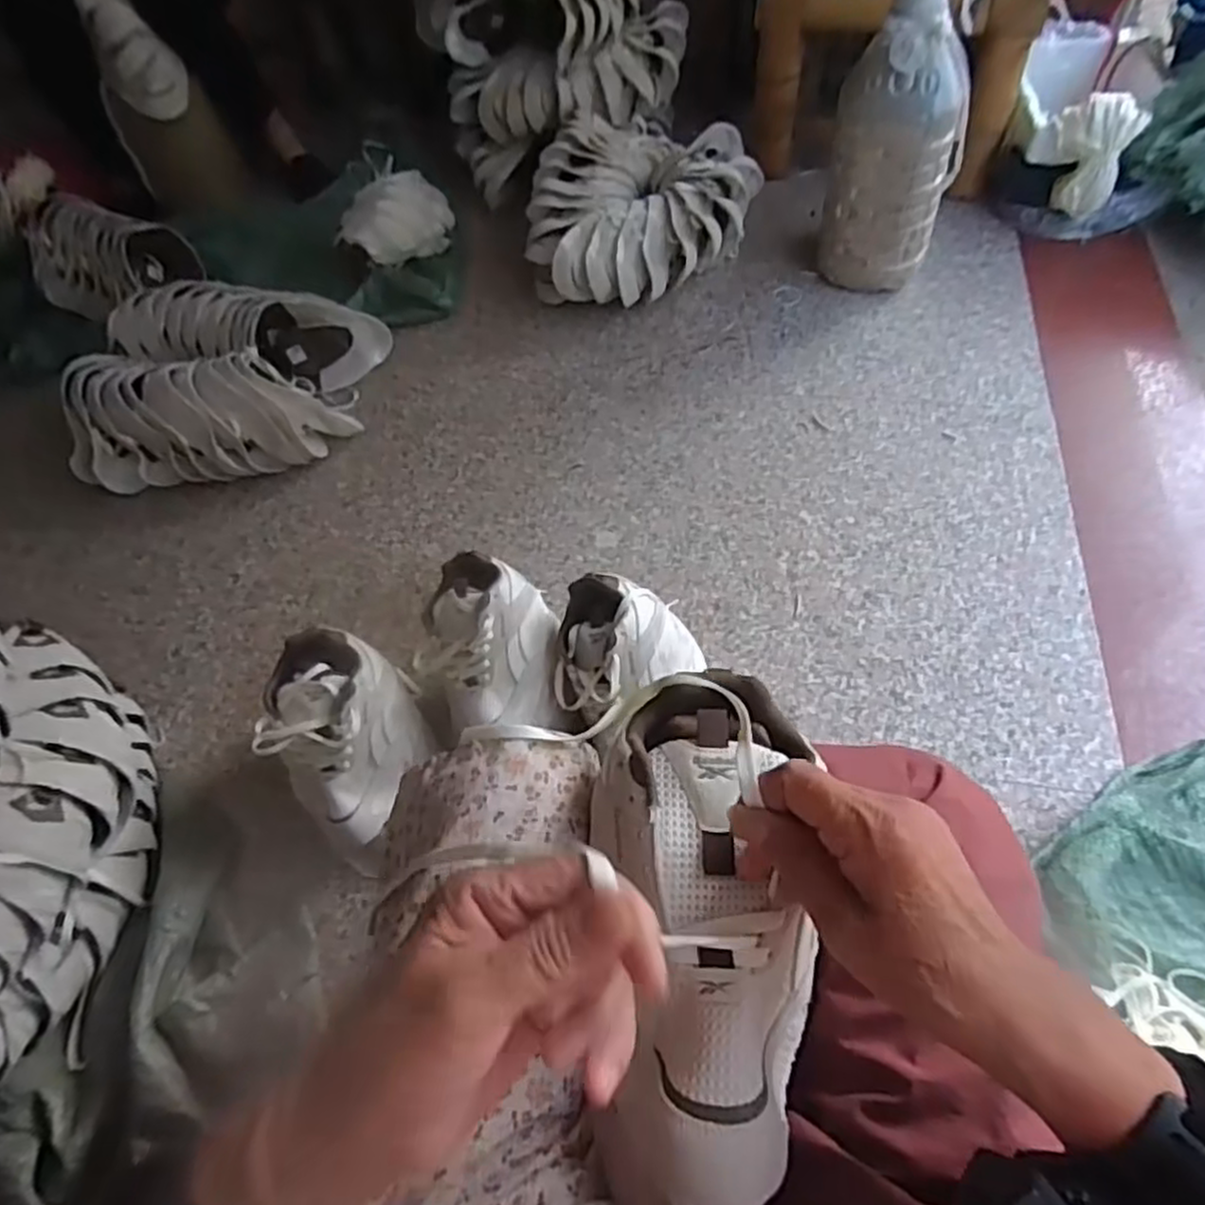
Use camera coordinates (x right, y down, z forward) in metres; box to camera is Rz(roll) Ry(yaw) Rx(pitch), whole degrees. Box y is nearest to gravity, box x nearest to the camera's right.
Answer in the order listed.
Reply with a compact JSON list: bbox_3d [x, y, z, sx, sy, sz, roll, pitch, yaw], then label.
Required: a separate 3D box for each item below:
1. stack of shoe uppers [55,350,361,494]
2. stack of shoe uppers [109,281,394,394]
[{"bbox_3d":[-0.616,-0.291,1.132,0.421,0.119,0.220,3,56,8],"label":"stack of shoe uppers"},{"bbox_3d":[-0.591,-0.440,1.233,0.417,0.115,0.190,14,58,14],"label":"stack of shoe uppers"}]

